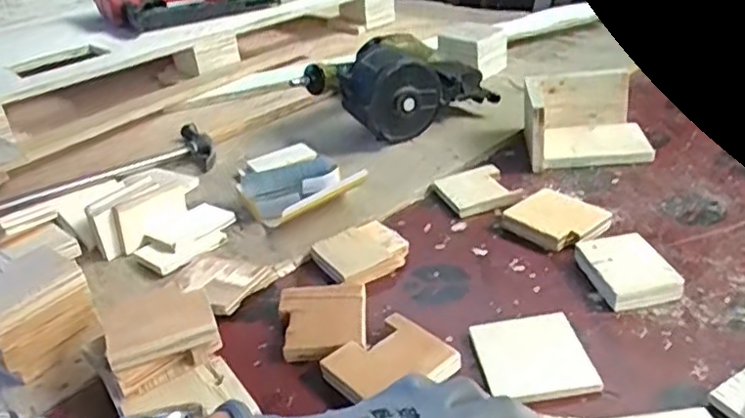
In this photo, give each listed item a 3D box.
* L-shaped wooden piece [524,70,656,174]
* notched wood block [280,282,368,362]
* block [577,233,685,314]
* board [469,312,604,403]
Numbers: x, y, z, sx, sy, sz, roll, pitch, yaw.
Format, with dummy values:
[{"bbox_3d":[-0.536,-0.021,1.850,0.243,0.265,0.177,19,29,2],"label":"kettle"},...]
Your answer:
[{"bbox_3d":[0.288,-0.121,0.870,0.159,0.090,0.124,-2,32,9],"label":"L-shaped wooden piece"},{"bbox_3d":[-0.047,0.107,0.618,0.081,0.021,0.091,-6,31,2],"label":"notched wood block"},{"bbox_3d":[0.248,0.060,0.634,0.068,0.027,0.092,-13,32,-9],"label":"block"},{"bbox_3d":[0.139,0.128,0.562,0.085,0.016,0.091,-10,31,-4],"label":"board"}]

